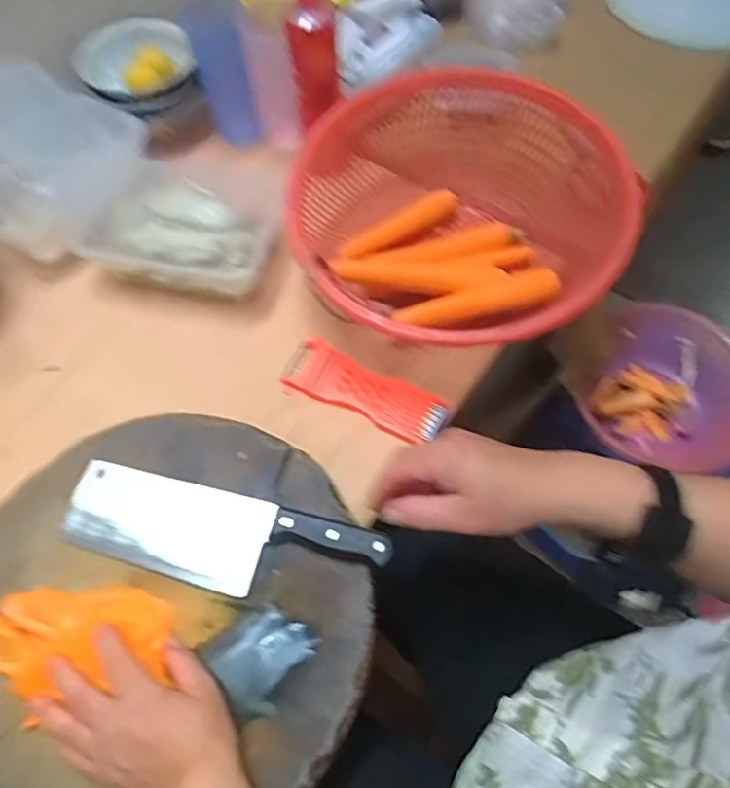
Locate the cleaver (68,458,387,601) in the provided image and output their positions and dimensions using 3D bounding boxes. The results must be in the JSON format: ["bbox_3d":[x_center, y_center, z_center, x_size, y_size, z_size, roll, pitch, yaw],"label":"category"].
[{"bbox_3d":[-0.127,0.125,0.507,0.284,0.016,0.081,14,63,9],"label":"cleaver"}]

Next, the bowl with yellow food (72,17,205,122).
[{"bbox_3d":[-0.286,-0.407,0.738,0.132,0.070,0.112,-25,64,-11],"label":"bowl with yellow food"}]

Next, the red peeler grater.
[{"bbox_3d":[-0.002,-0.003,0.614,0.175,0.010,0.062,26,66,15],"label":"red peeler grater"}]

